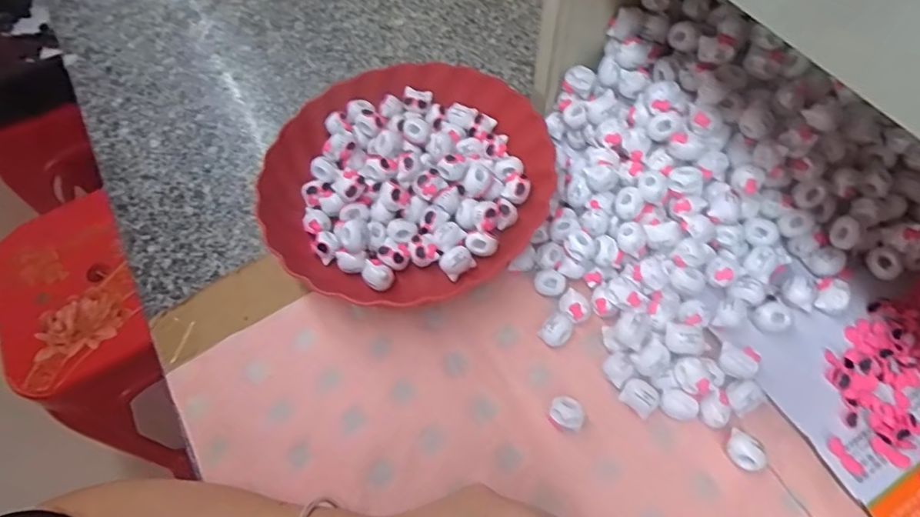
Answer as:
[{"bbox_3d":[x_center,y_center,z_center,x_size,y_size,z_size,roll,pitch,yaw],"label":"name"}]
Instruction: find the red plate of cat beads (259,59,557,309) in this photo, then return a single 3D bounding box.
[{"bbox_3d":[-0.045,-0.076,0.465,0.235,0.044,0.232,-3,61,6],"label":"red plate of cat beads"}]

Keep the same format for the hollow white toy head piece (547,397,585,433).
[{"bbox_3d":[0.076,0.111,0.376,0.025,0.016,0.021,5,63,10],"label":"hollow white toy head piece"}]

